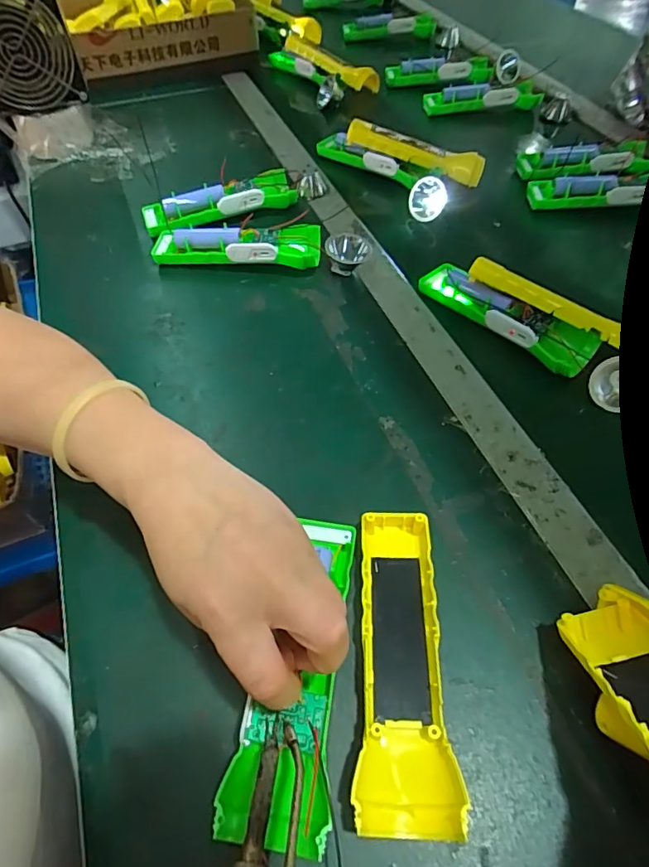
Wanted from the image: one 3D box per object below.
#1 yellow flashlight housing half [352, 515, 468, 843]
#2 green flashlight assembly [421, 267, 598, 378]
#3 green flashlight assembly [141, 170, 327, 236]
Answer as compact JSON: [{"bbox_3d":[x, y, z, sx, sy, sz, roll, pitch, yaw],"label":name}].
[{"bbox_3d":[0.044,0.122,0.278,0.047,0.026,0.162,2,55,4],"label":"yellow flashlight housing half"},{"bbox_3d":[0.156,-0.109,0.439,0.040,0.027,0.164,-38,61,-22],"label":"green flashlight assembly"},{"bbox_3d":[-0.093,-0.256,0.542,0.205,0.035,0.043,-17,56,-10],"label":"green flashlight assembly"}]

